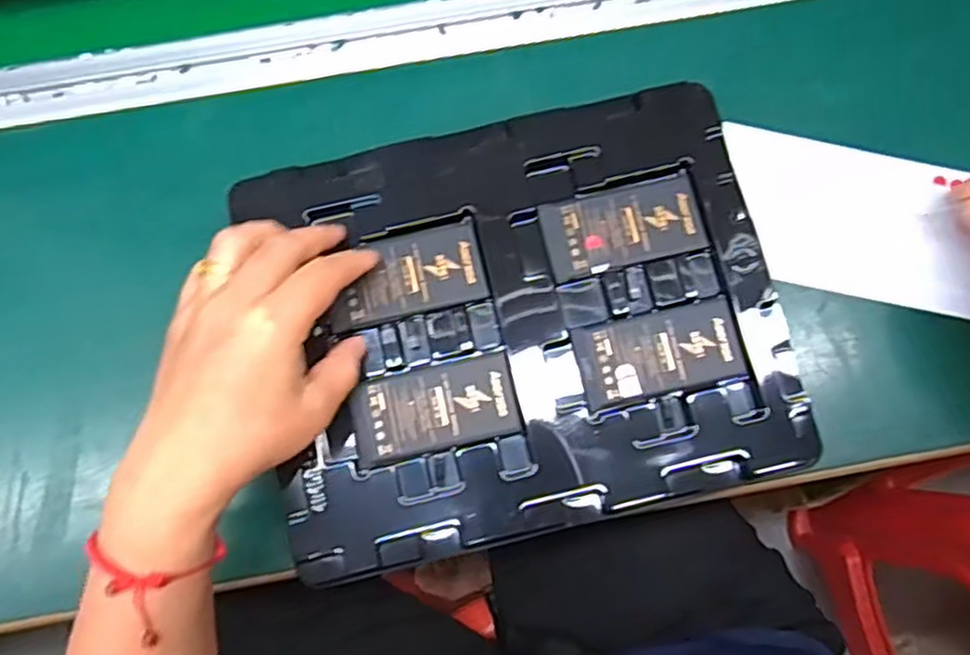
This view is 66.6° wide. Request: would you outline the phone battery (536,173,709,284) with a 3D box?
[{"bbox_3d":[0.076,-0.055,0.406,0.086,0.004,0.043,-14,79,-3],"label":"phone battery"}]

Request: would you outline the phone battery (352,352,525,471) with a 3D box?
[{"bbox_3d":[-0.026,0.043,0.386,0.085,0.004,0.044,-13,79,-3],"label":"phone battery"}]

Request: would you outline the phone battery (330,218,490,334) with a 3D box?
[{"bbox_3d":[-0.043,-0.028,0.400,0.084,0.005,0.045,-15,79,-3],"label":"phone battery"}]

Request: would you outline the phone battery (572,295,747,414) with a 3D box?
[{"bbox_3d":[0.093,0.014,0.394,0.084,0.004,0.045,-13,79,-3],"label":"phone battery"}]

